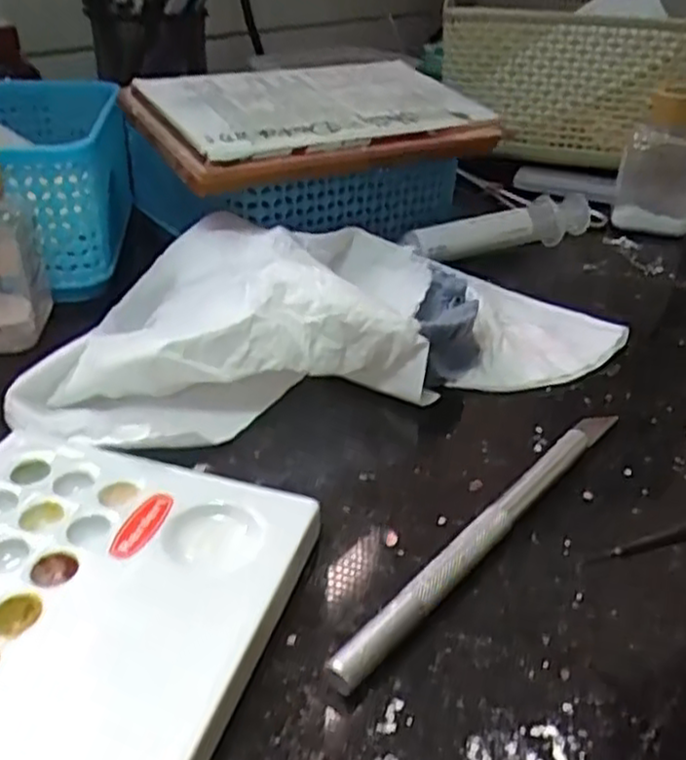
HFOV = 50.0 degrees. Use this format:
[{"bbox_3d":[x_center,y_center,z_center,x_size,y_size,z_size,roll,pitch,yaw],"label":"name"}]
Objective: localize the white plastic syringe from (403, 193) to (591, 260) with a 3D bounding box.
[{"bbox_3d":[0.079,-0.076,0.363,0.104,0.020,0.015,-14,35,-25],"label":"white plastic syringe"}]

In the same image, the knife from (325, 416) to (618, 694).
[{"bbox_3d":[0.043,0.037,0.200,0.008,0.009,0.135,25,38,32],"label":"knife"}]

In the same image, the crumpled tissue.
[{"bbox_3d":[-0.009,-0.032,0.273,0.209,0.035,0.109,-11,34,-21],"label":"crumpled tissue"}]

